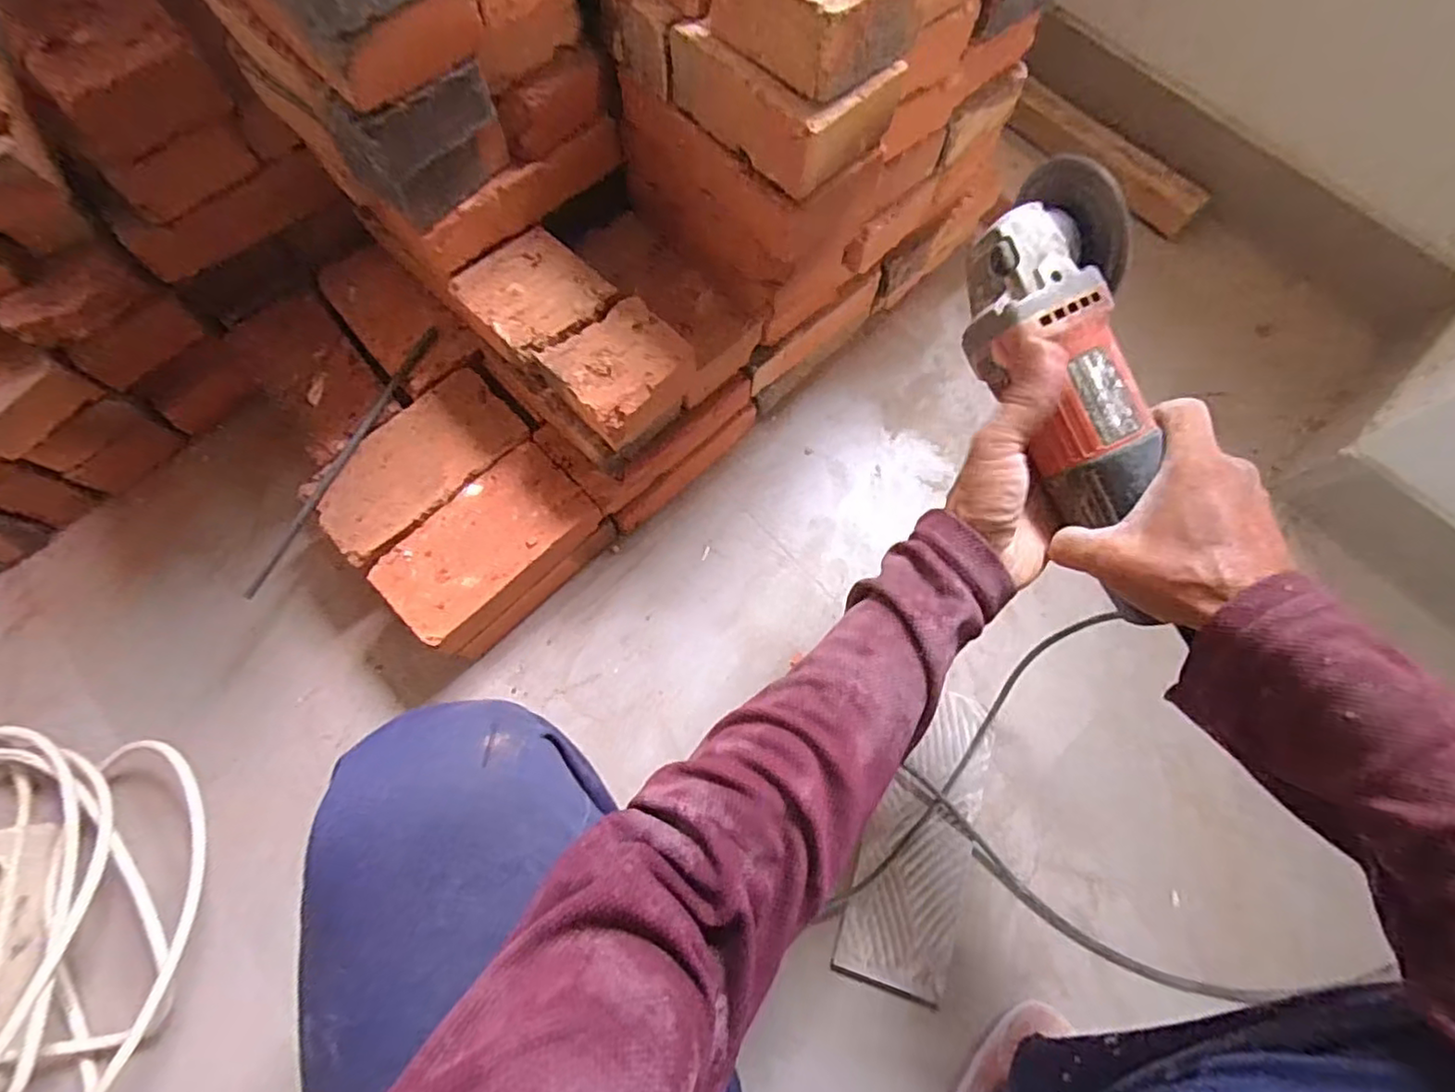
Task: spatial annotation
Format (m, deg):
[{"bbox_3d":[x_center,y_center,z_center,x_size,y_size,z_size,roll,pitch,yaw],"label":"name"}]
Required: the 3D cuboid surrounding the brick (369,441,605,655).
[{"bbox_3d":[-0.219,0.000,0.599,0.101,0.041,0.186,43,76,12],"label":"brick"}]

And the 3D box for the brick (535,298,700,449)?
[{"bbox_3d":[-0.090,-0.145,0.546,0.101,0.058,0.091,-43,77,-13],"label":"brick"}]

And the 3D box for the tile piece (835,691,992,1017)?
[{"bbox_3d":[0.181,0.265,0.592,0.093,0.016,0.259,22,73,6],"label":"tile piece"}]

